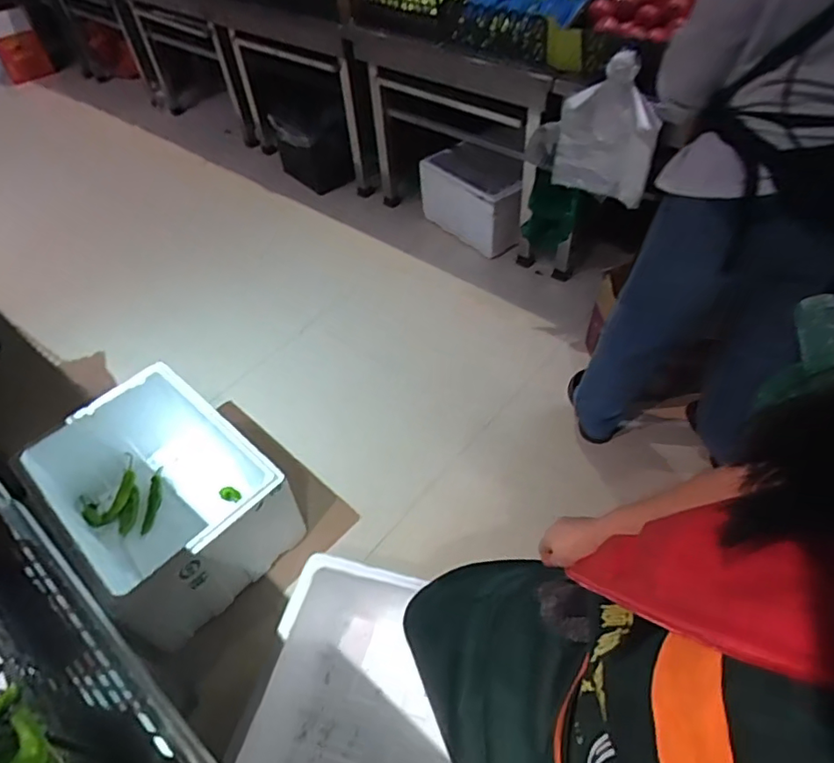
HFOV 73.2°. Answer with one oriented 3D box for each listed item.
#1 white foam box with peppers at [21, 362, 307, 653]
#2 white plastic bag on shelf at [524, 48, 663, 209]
[{"bbox_3d":[-0.636,0.301,1.448,0.566,0.304,0.426,35,60,29],"label":"white foam box with peppers"},{"bbox_3d":[0.513,-0.721,1.612,0.344,0.369,0.089,22,54,21],"label":"white plastic bag on shelf"}]

